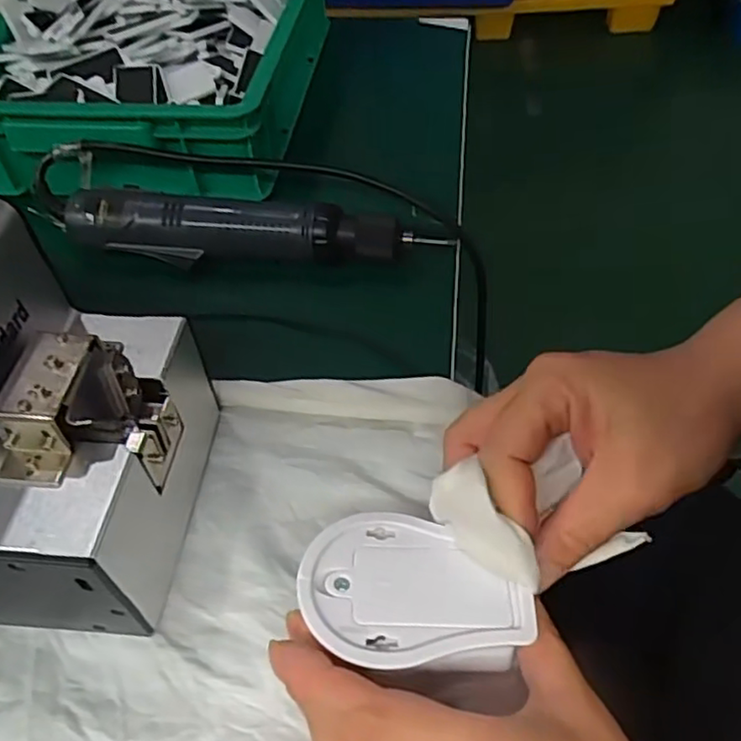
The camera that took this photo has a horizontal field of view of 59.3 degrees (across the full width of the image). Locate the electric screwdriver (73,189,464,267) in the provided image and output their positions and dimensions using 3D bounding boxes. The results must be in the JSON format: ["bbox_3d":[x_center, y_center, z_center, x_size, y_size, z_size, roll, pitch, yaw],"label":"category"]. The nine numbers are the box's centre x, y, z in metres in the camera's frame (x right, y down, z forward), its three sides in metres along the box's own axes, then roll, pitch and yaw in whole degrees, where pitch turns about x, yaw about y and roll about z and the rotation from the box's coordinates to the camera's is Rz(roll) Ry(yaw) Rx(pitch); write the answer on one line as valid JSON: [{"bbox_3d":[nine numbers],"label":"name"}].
[{"bbox_3d":[-0.085,-0.094,0.451,0.270,0.038,0.041,4,51,7],"label":"electric screwdriver"}]

